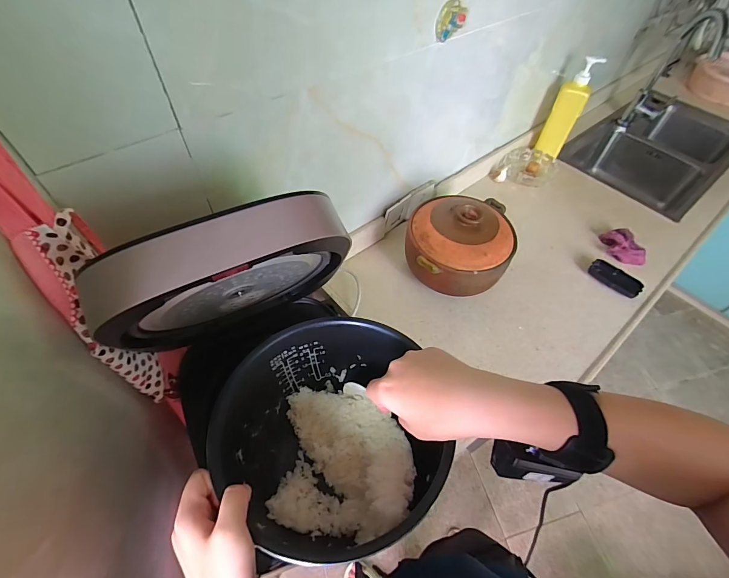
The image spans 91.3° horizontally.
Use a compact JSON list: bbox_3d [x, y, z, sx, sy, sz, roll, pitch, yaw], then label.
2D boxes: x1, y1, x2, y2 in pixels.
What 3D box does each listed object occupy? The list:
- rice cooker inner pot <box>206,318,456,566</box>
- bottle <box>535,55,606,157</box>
[{"bbox_3d":[-0.045,0.163,0.405,0.200,0.133,0.210,-20,53,-15],"label":"rice cooker inner pot"},{"bbox_3d":[0.577,-0.510,1.010,0.058,0.249,0.085,-27,55,-25],"label":"bottle"}]

